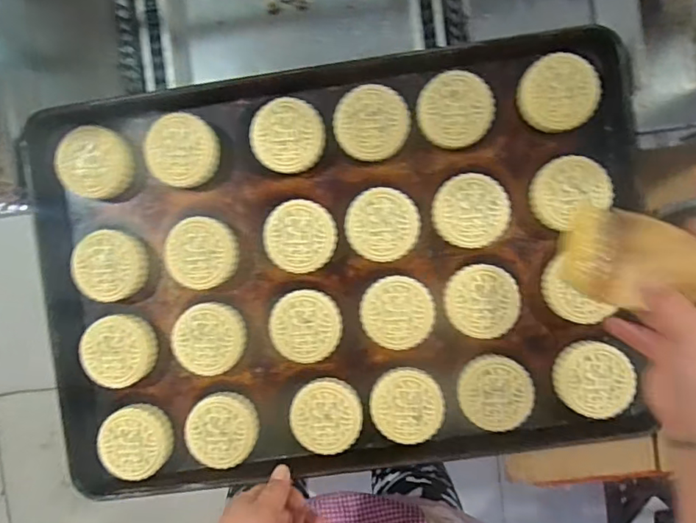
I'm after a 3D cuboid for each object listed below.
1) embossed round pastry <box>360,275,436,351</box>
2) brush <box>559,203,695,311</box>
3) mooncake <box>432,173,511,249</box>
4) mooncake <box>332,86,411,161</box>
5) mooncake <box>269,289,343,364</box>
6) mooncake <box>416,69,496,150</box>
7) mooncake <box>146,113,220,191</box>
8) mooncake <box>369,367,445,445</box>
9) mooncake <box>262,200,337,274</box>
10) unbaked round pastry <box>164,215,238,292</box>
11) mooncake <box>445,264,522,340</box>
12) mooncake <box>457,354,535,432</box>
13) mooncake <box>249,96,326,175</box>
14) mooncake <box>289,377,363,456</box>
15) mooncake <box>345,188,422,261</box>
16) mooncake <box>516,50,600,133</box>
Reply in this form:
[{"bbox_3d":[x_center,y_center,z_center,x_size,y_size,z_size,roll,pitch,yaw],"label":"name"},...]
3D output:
[{"bbox_3d":[0.049,0.050,0.519,0.070,0.031,0.069,0,95,1],"label":"embossed round pastry"},{"bbox_3d":[0.271,0.013,0.376,0.223,0.034,0.069,17,96,34],"label":"brush"},{"bbox_3d":[0.122,-0.051,0.514,0.071,0.030,0.070,0,95,1],"label":"mooncake"},{"bbox_3d":[0.024,-0.137,0.515,0.072,0.029,0.071,0,95,1],"label":"mooncake"},{"bbox_3d":[-0.042,0.064,0.518,0.070,0.024,0.070,0,95,1],"label":"mooncake"},{"bbox_3d":[0.105,-0.150,0.513,0.071,0.031,0.072,0,95,1],"label":"mooncake"},{"bbox_3d":[-0.167,-0.112,0.517,0.072,0.025,0.068,0,95,1],"label":"mooncake"},{"bbox_3d":[0.059,0.144,0.516,0.071,0.024,0.072,0,95,1],"label":"mooncake"},{"bbox_3d":[-0.048,-0.026,0.521,0.070,0.029,0.070,0,95,1],"label":"mooncake"},{"bbox_3d":[-0.148,-0.009,0.523,0.066,0.028,0.070,8,95,0],"label":"unbaked round pastry"},{"bbox_3d":[0.132,0.038,0.514,0.069,0.030,0.069,0,95,1],"label":"mooncake"},{"bbox_3d":[0.146,0.129,0.515,0.070,0.034,0.069,0,95,1],"label":"mooncake"},{"bbox_3d":[-0.060,-0.126,0.517,0.072,0.027,0.070,0,95,1],"label":"mooncake"},{"bbox_3d":[-0.021,0.154,0.519,0.070,0.028,0.068,0,95,1],"label":"mooncake"},{"bbox_3d":[0.034,-0.037,0.519,0.071,0.032,0.070,0,95,1],"label":"mooncake"},{"bbox_3d":[0.206,-0.165,0.500,0.072,0.026,0.071,0,95,1],"label":"mooncake"}]

